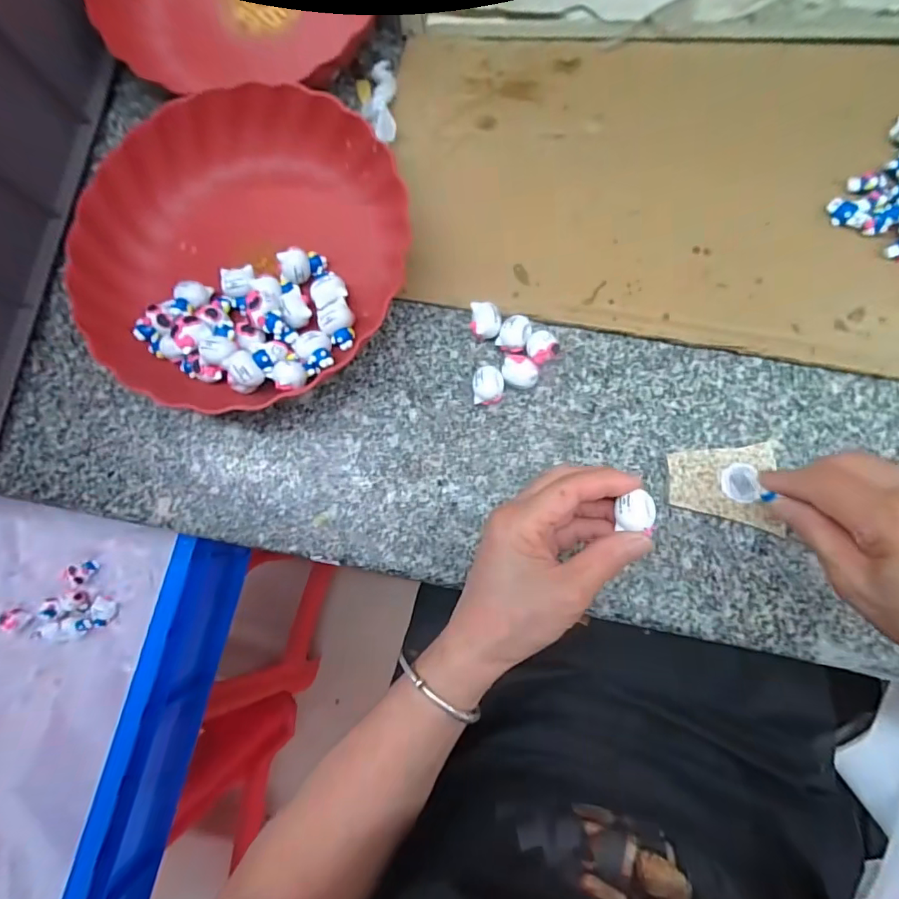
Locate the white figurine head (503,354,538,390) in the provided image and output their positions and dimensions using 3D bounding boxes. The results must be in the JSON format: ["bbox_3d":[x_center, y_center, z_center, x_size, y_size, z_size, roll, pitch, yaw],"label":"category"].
[{"bbox_3d":[0.050,-0.055,0.349,0.026,0.020,0.020,27,85,8],"label":"white figurine head"}]

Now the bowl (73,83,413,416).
[{"bbox_3d":[-0.156,-0.149,0.360,0.235,0.047,0.232,-1,82,5],"label":"bowl"}]

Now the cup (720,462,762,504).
[{"bbox_3d":[0.194,0.023,0.325,0.023,0.005,0.026,-9,82,3],"label":"cup"}]

